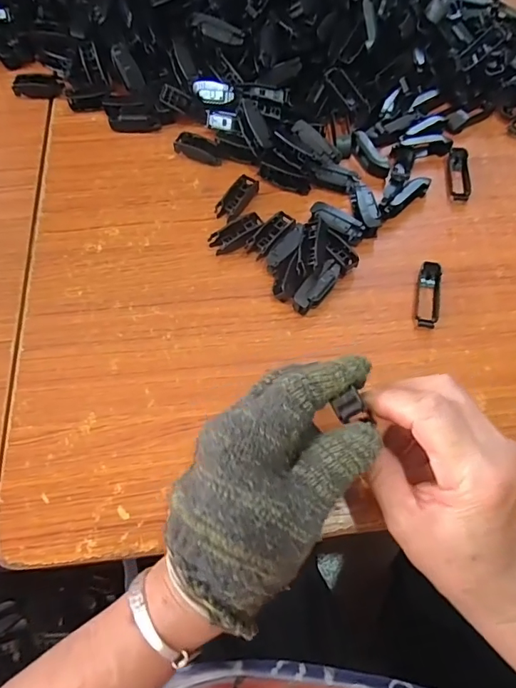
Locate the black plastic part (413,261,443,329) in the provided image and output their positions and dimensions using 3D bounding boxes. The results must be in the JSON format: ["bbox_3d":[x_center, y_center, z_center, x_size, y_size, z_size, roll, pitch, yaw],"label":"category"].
[{"bbox_3d":[0.136,-0.039,0.365,0.019,0.012,0.055,12,66,6],"label":"black plastic part"}]

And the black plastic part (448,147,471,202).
[{"bbox_3d":[0.184,-0.155,0.418,0.018,0.009,0.057,4,66,2],"label":"black plastic part"}]

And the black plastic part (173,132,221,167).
[{"bbox_3d":[-0.054,-0.182,0.426,0.044,0.014,0.018,18,67,8],"label":"black plastic part"}]

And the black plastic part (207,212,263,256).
[{"bbox_3d":[-0.017,-0.092,0.389,0.049,0.016,0.020,-33,70,-14],"label":"black plastic part"}]

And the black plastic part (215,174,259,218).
[{"bbox_3d":[-0.018,-0.128,0.405,0.018,0.016,0.048,30,69,13],"label":"black plastic part"}]

